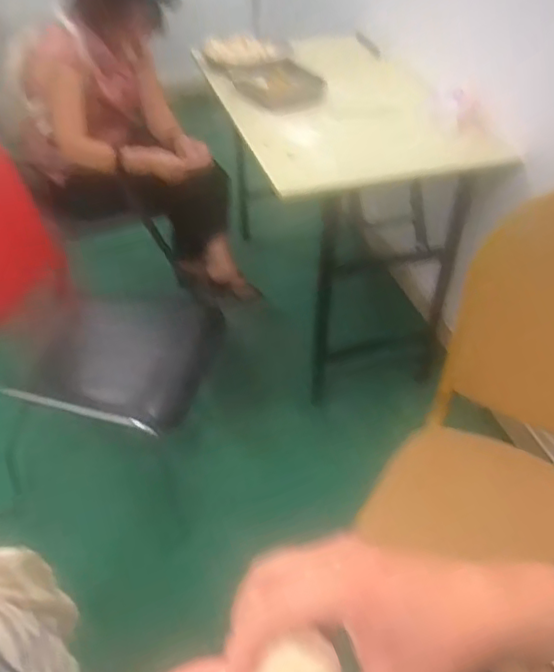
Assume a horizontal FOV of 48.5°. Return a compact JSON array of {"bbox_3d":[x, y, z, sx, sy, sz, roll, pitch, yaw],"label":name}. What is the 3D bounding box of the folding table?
[{"bbox_3d":[0.146,-0.402,1.777,0.561,0.661,0.795,-11,43,-13],"label":"folding table"}]

